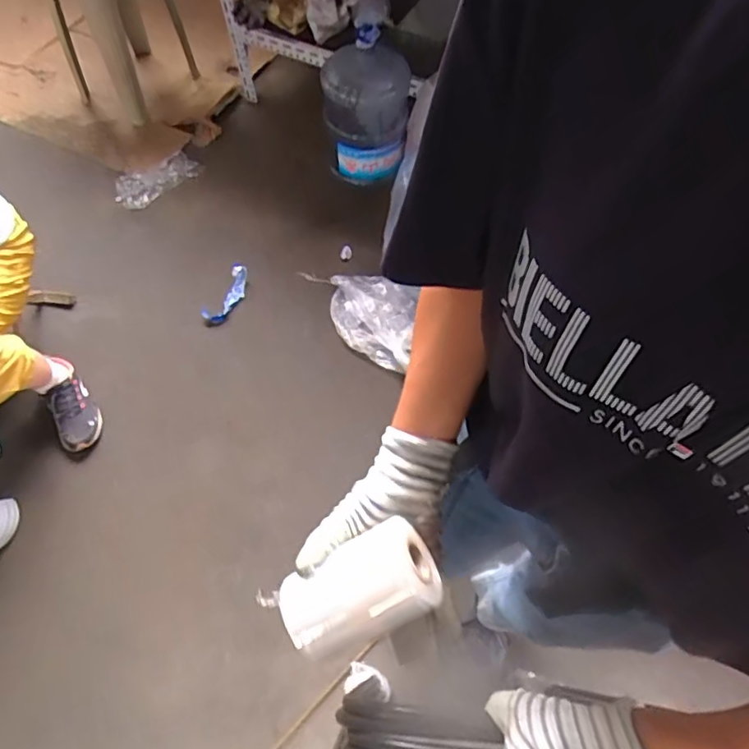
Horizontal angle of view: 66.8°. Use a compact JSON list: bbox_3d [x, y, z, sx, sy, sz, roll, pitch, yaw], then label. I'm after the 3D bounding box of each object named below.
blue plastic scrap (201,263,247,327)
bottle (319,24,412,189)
[{"bbox_3d":[-0.422,-0.228,1.639,0.050,0.087,0.176,21,63,10],"label":"blue plastic scrap"},{"bbox_3d":[-0.023,-0.763,1.680,0.249,0.416,0.221,0,61,-1],"label":"bottle"}]

